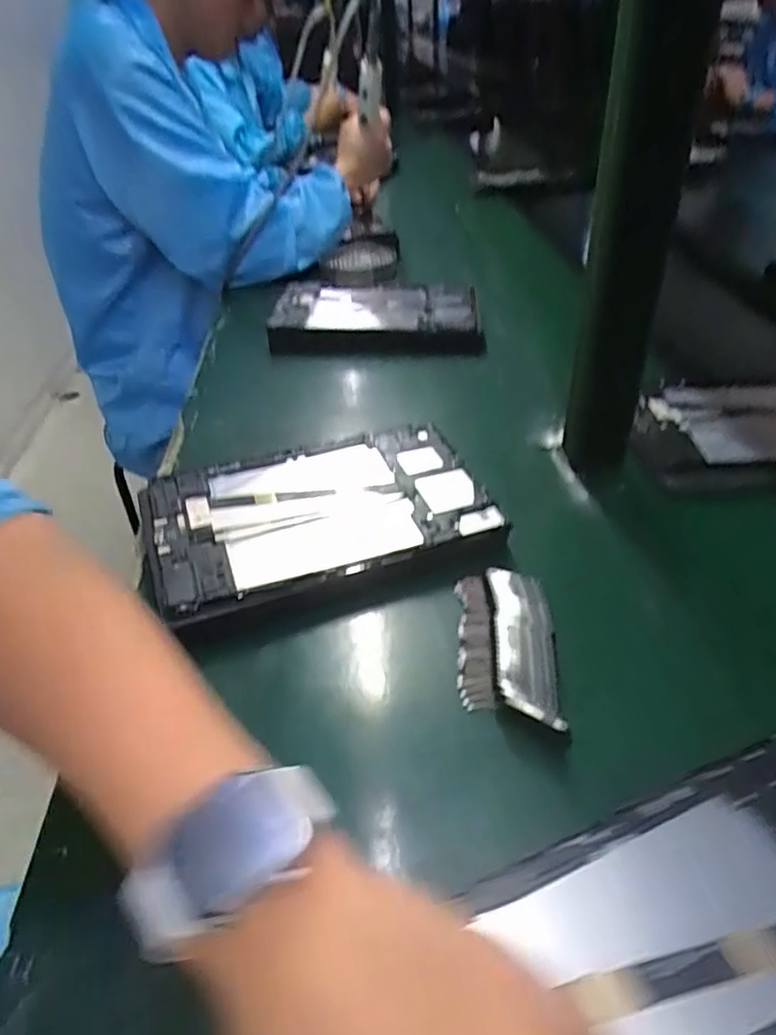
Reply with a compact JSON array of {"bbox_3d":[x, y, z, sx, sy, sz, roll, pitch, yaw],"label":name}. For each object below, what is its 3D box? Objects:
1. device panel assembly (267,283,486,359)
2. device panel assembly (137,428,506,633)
[{"bbox_3d":[-0.016,-0.254,0.812,0.261,0.045,0.158,-3,40,1],"label":"device panel assembly"},{"bbox_3d":[-0.054,-0.004,0.490,0.247,0.027,0.162,-15,45,-18],"label":"device panel assembly"}]

